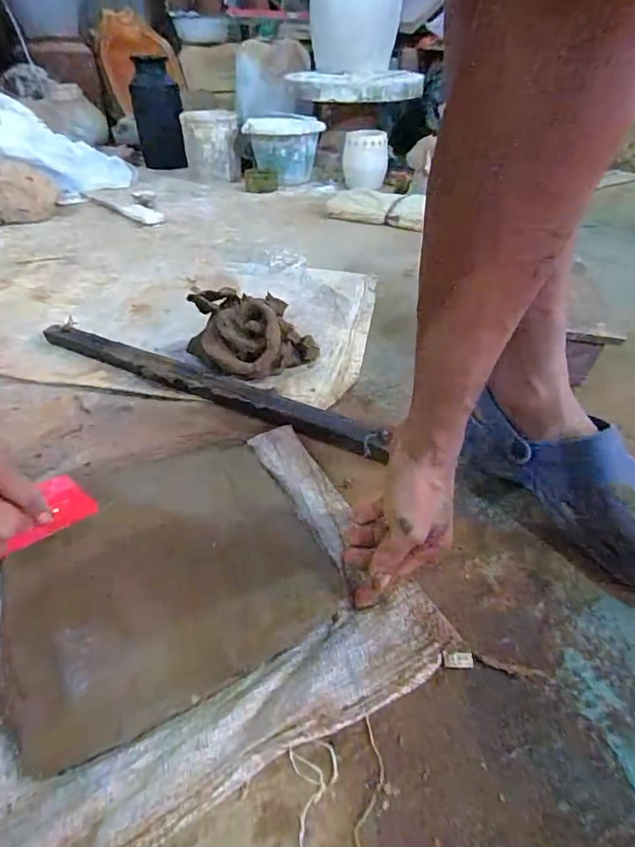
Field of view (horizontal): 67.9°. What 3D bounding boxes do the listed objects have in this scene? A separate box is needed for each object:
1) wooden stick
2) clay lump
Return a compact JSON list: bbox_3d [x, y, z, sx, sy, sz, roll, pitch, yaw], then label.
[{"bbox_3d":[-0.162,-0.058,0.632,0.546,0.026,0.045,18,43,21],"label":"wooden stick"},{"bbox_3d":[-0.095,-0.131,0.665,0.142,0.094,0.158,-29,47,-30],"label":"clay lump"}]

